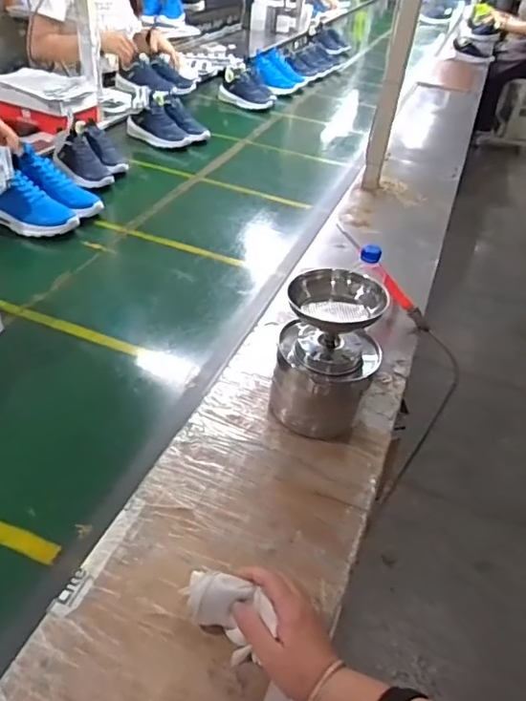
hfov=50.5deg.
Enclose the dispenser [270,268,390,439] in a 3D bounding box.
[{"bbox_3d":[0.084,0.014,0.743,0.129,0.214,0.116,11,37,6],"label":"dispenser"}]

